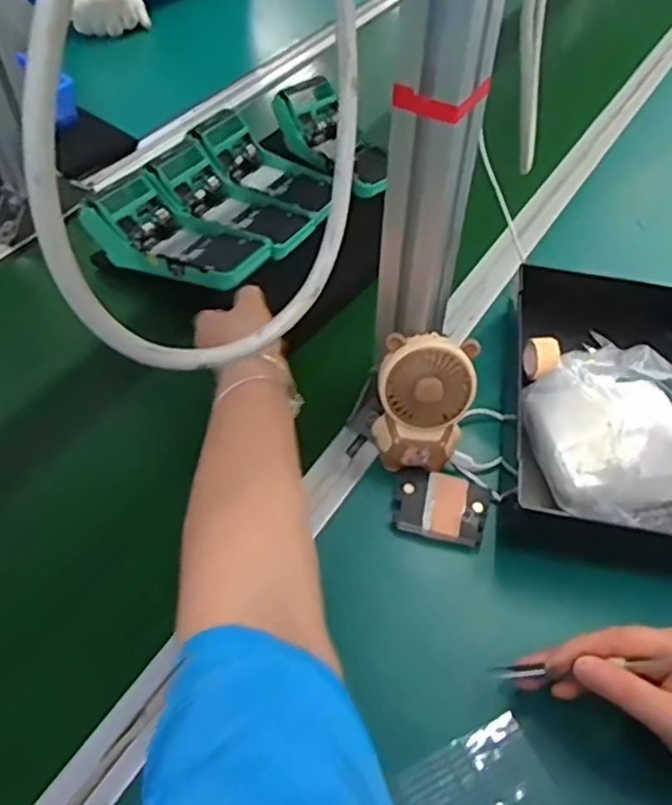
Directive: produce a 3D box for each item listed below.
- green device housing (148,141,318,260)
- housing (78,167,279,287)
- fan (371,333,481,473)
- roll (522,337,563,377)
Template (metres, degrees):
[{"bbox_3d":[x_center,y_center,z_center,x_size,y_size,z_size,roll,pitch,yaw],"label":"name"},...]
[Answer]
[{"bbox_3d":[-0.102,-0.205,0.686,0.156,0.068,0.075,26,55,19],"label":"green device housing"},{"bbox_3d":[-0.147,-0.160,0.630,0.168,0.052,0.085,27,55,20],"label":"housing"},{"bbox_3d":[0.063,0.005,0.484,0.065,0.100,0.058,10,51,7],"label":"fan"},{"bbox_3d":[0.173,-0.037,0.555,0.021,0.032,0.029,-14,52,-12],"label":"roll"}]

